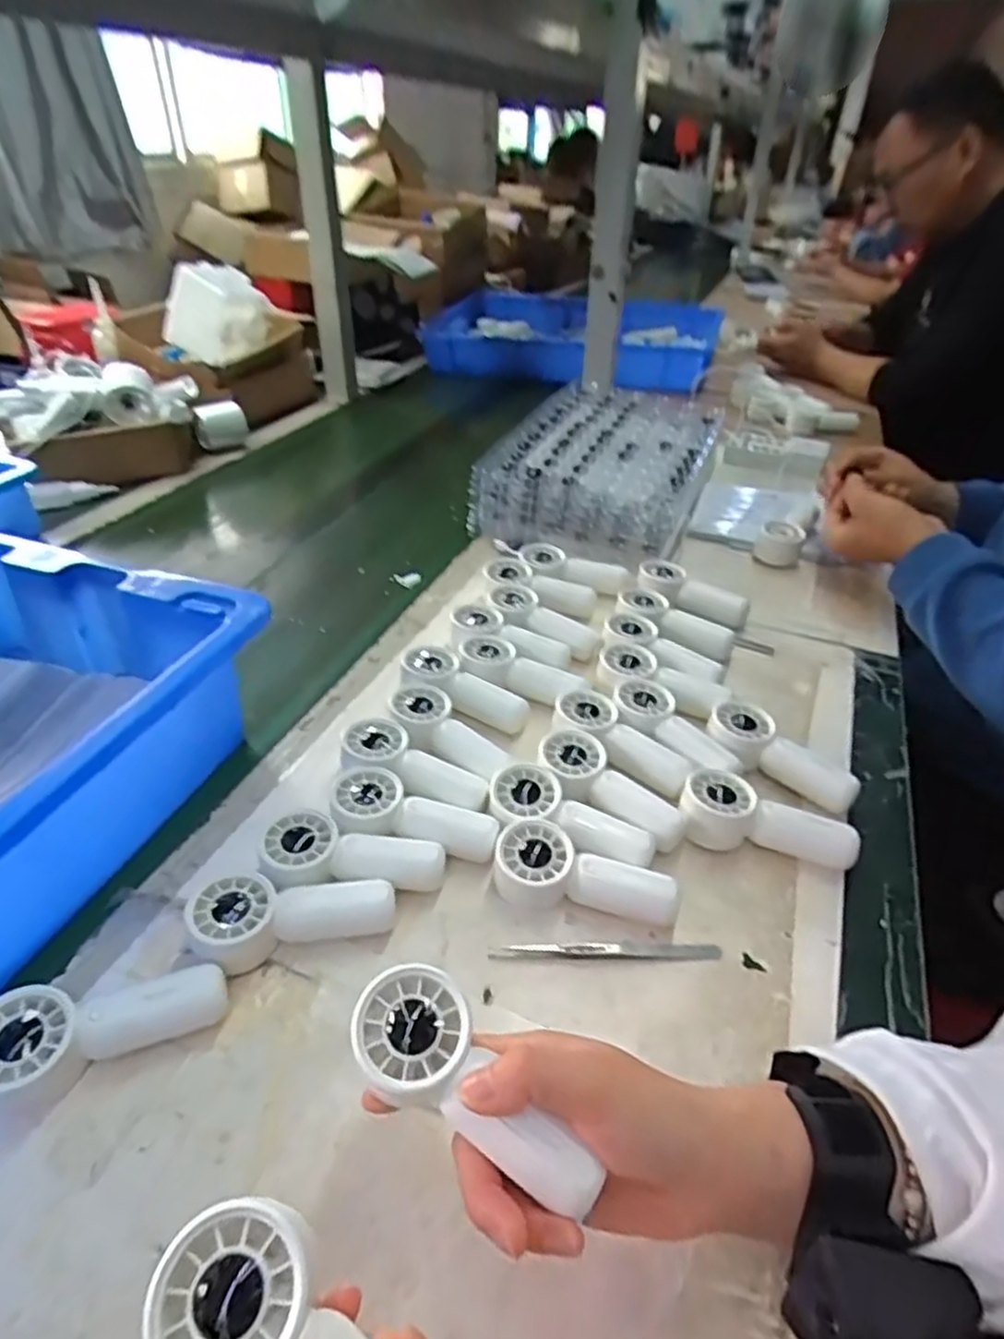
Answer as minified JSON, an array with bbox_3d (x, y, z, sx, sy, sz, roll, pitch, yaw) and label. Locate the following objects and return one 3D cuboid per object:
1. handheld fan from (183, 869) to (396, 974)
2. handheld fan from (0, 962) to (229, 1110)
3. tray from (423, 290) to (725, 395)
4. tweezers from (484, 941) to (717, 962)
[{"bbox_3d":[-0.119,0.136,0.401,0.106,0.034,0.045,-13,40,-19],"label":"handheld fan"},{"bbox_3d":[-0.195,0.176,0.345,0.109,0.036,0.041,-11,39,-16],"label":"handheld fan"},{"bbox_3d":[0.149,-0.683,1.438,0.567,0.079,0.417,12,38,14],"label":"tray"},{"bbox_3d":[0.060,0.160,0.405,0.131,0.007,0.013,1,37,-1],"label":"tweezers"}]

